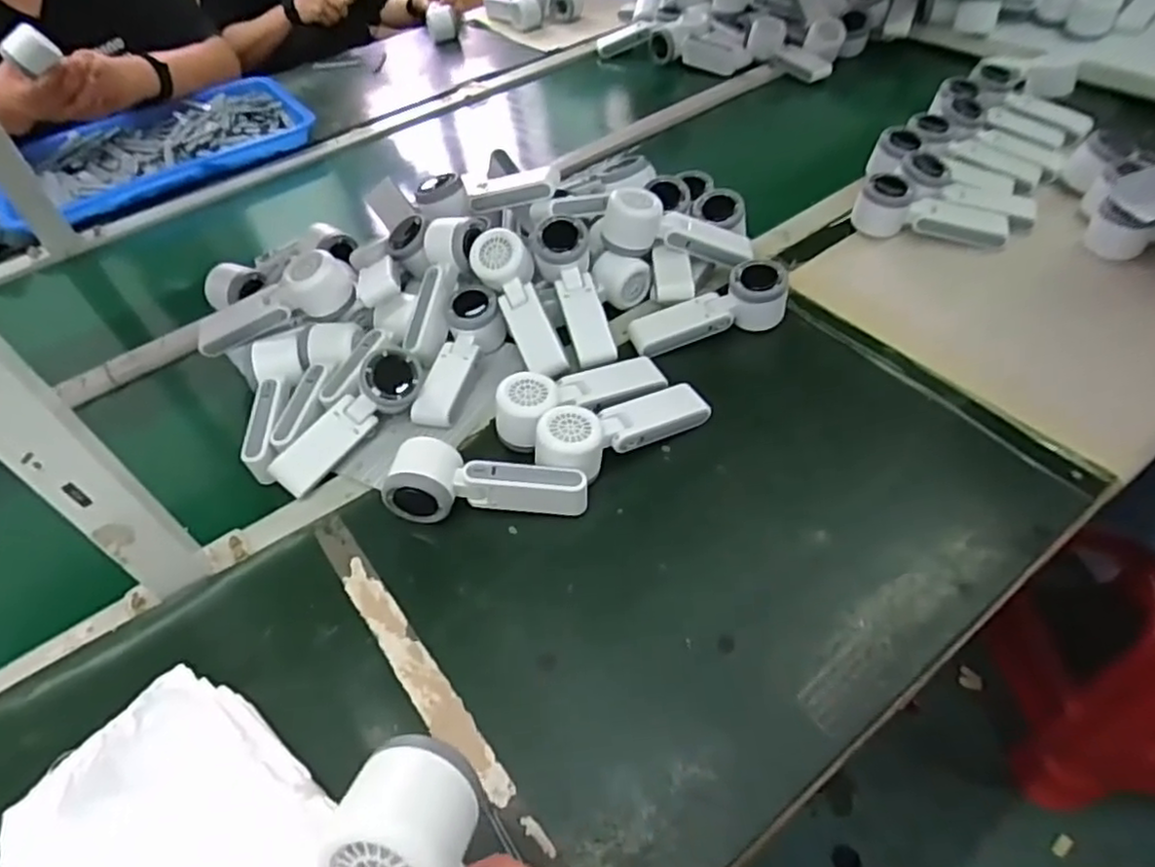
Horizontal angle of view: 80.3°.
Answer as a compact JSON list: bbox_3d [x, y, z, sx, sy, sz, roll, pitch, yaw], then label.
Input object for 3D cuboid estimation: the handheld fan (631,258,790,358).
[{"bbox_3d":[0.133,-0.126,0.706,0.162,0.054,0.050,-17,51,-8],"label":"handheld fan"}]

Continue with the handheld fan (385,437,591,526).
[{"bbox_3d":[-0.076,0.041,0.586,0.164,0.050,0.056,-3,50,4],"label":"handheld fan"}]

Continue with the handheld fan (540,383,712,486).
[{"bbox_3d":[0.043,-0.003,0.615,0.161,0.045,0.056,-16,49,-26],"label":"handheld fan"}]

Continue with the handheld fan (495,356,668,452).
[{"bbox_3d":[0.004,-0.040,0.641,0.168,0.057,0.055,-27,53,-16],"label":"handheld fan"}]

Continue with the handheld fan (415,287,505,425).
[{"bbox_3d":[-0.118,-0.083,0.699,0.062,0.045,0.176,5,51,10],"label":"handheld fan"}]

